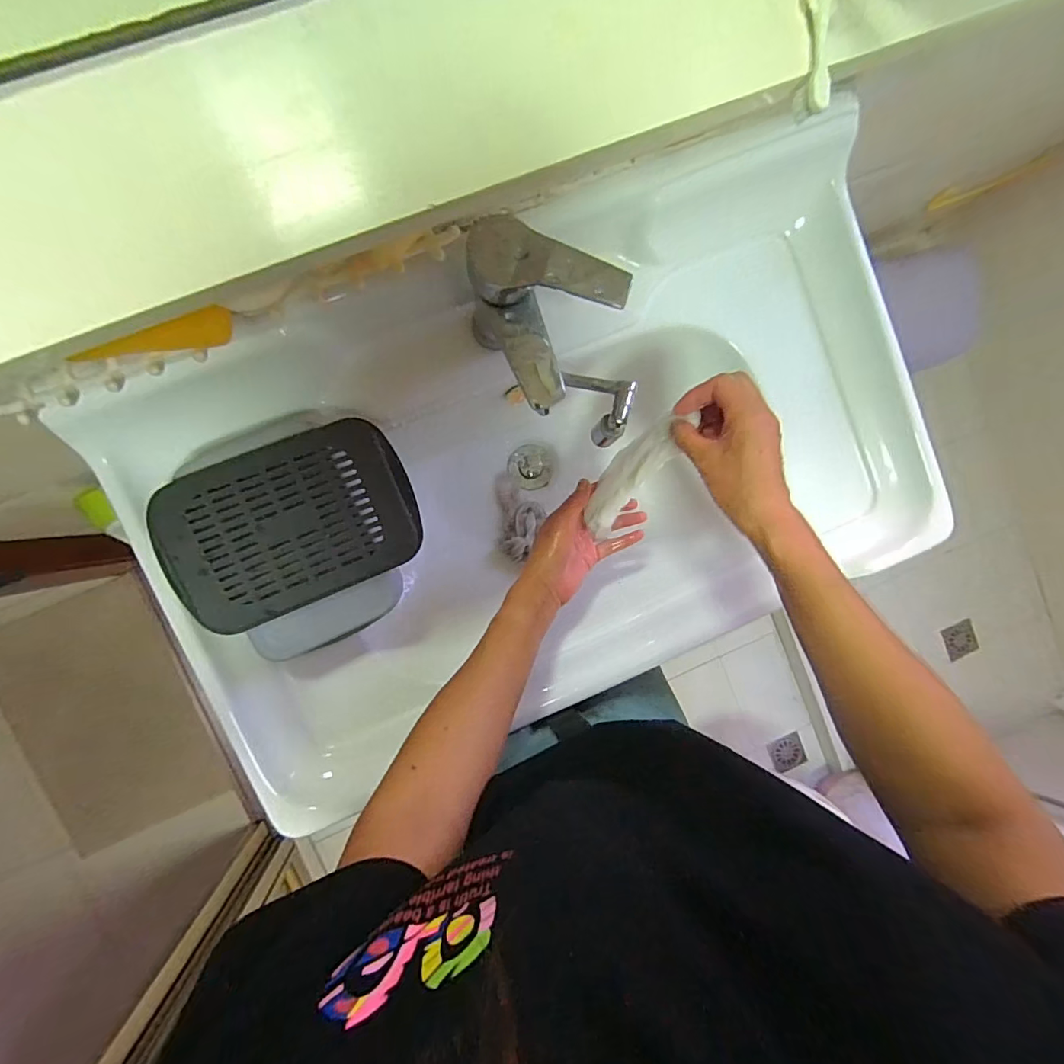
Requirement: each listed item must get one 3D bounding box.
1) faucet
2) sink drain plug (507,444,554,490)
[{"bbox_3d":[0.017,-0.158,0.409,0.176,0.104,0.101,25,90,-7],"label":"faucet"},{"bbox_3d":[-0.002,-0.089,0.681,0.062,0.029,0.062,-7,94,-6],"label":"sink drain plug"}]

